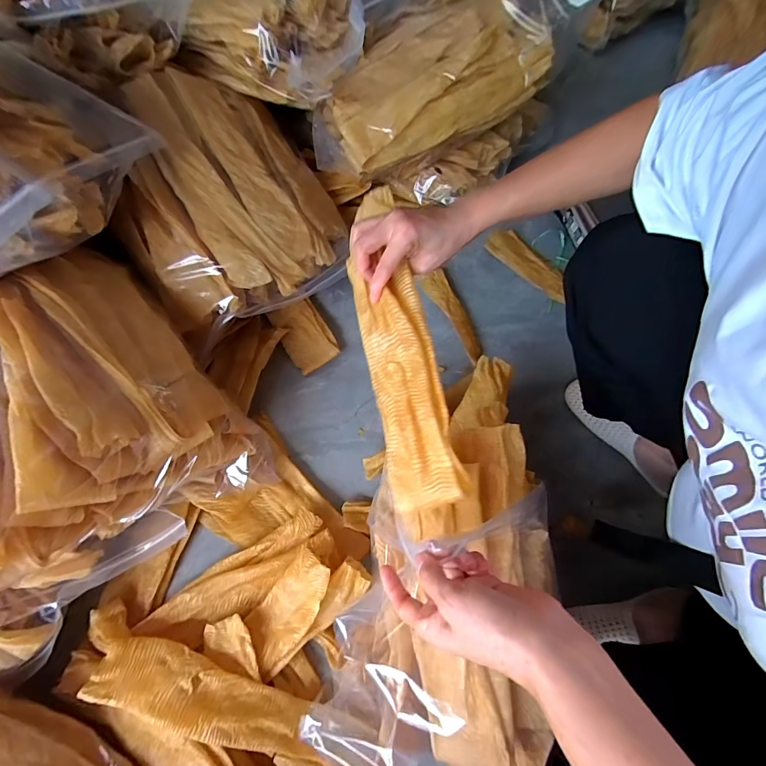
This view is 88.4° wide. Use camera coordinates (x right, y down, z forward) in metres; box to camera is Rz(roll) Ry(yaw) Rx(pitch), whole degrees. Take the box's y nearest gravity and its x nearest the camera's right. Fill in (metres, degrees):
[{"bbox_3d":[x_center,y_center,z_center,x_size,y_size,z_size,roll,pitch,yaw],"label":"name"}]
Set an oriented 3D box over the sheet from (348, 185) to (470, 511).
[{"bbox_3d":[0.004,-0.052,0.415,0.079,0.020,0.351,-27,65,33],"label":"sheet"}]

